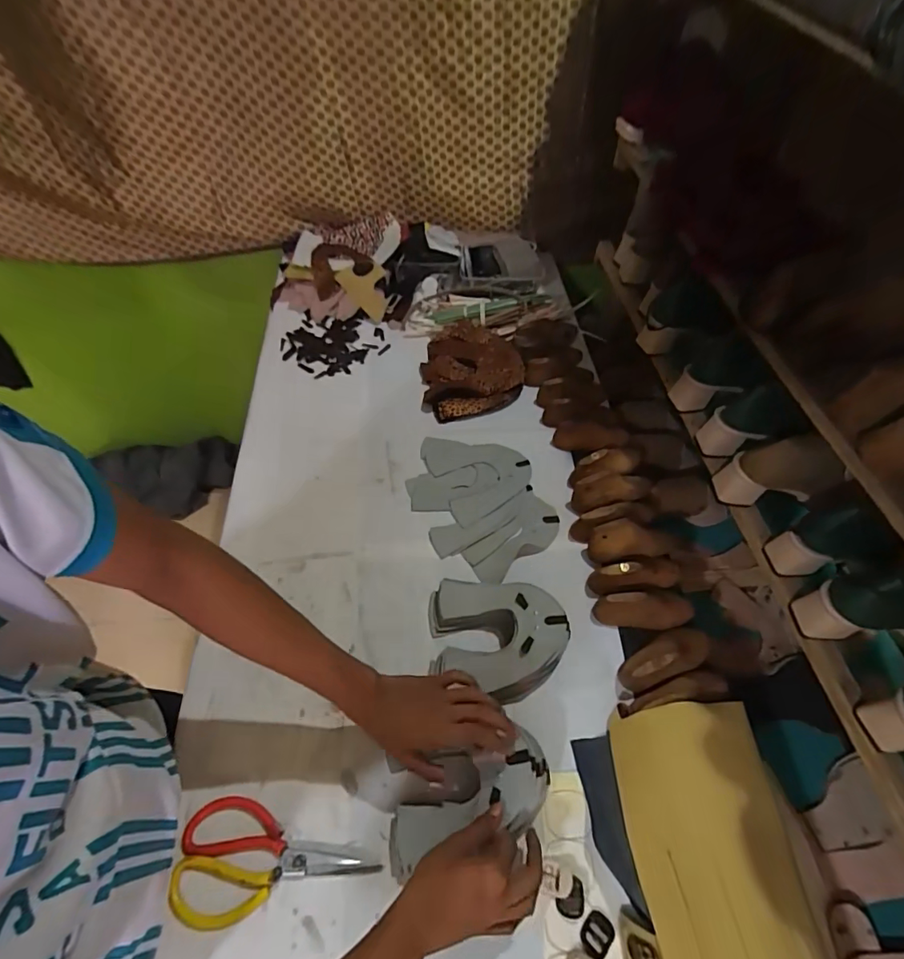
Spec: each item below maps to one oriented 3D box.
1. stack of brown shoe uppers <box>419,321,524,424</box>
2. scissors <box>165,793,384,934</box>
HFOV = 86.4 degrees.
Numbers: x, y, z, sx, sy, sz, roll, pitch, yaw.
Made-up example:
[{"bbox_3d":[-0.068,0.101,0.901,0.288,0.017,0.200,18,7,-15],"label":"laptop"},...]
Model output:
[{"bbox_3d":[0.038,-0.222,0.963,0.198,0.035,0.245,-3,53,-4],"label":"stack of brown shoe uppers"},{"bbox_3d":[-0.184,0.399,0.512,0.210,0.020,0.108,-3,53,-4],"label":"scissors"}]

